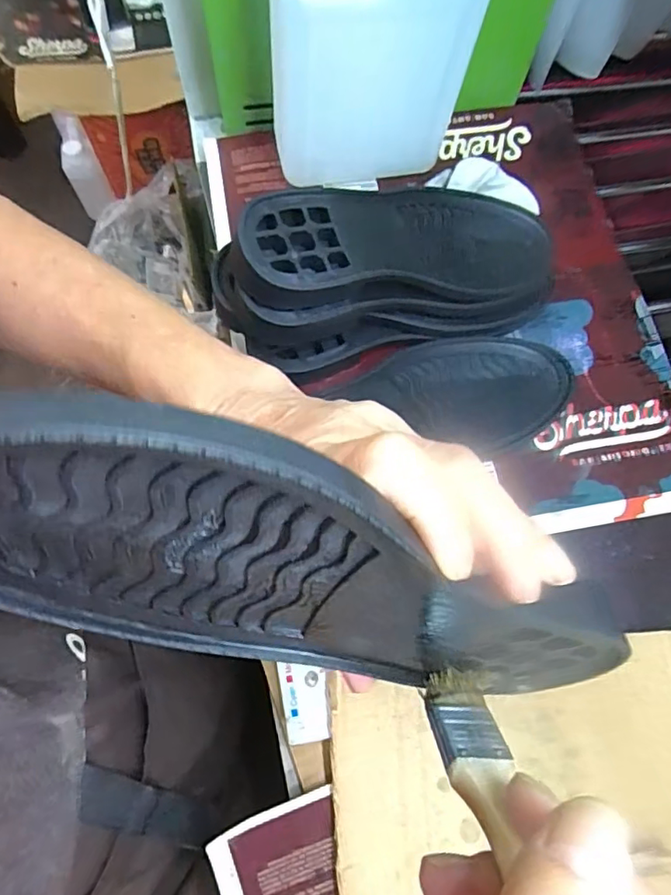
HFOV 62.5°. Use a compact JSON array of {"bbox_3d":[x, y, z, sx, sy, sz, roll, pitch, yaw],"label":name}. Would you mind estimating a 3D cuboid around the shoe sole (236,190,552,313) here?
[{"bbox_3d":[0.048,-0.132,0.375,0.240,0.030,0.085,-12,73,-29],"label":"shoe sole"}]

